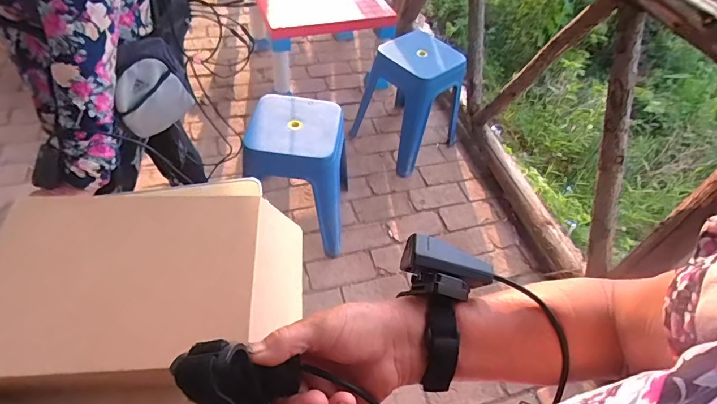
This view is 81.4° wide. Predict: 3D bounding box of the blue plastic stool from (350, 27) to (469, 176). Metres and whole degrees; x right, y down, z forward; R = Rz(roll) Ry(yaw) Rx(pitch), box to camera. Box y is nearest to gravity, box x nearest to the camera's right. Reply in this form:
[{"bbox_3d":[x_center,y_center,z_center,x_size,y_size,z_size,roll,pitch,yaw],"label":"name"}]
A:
[{"bbox_3d":[0.245,-0.482,1.867,0.418,0.497,0.359,-34,61,-29],"label":"blue plastic stool"}]

